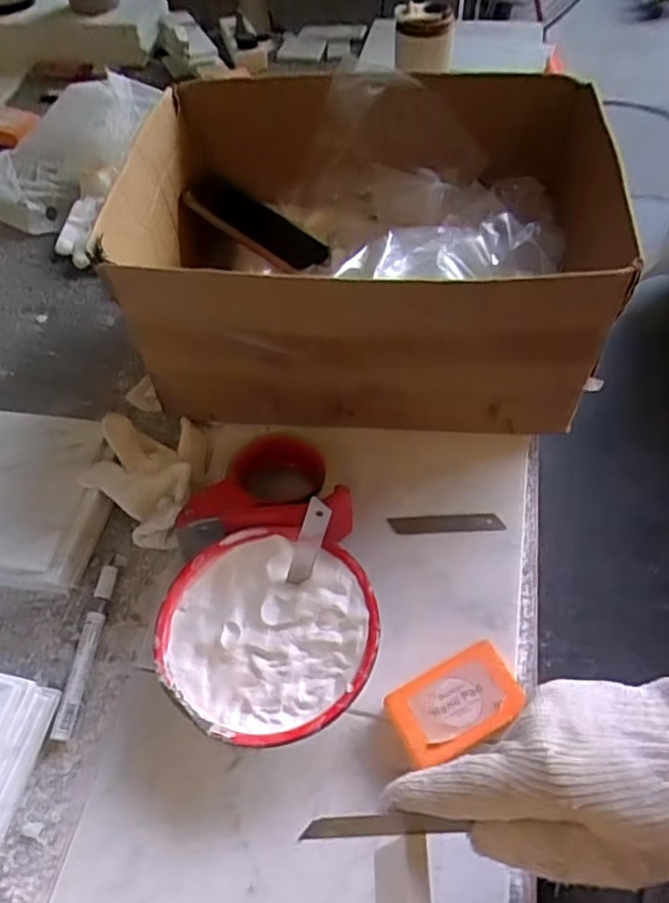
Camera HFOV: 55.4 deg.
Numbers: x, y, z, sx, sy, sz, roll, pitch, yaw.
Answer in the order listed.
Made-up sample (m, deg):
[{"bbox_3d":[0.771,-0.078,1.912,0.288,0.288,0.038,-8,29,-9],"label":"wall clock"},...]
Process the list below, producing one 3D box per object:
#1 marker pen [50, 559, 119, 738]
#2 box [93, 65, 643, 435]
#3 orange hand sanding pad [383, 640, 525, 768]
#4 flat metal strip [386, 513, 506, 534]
[{"bbox_3d":[-0.206,0.158,0.533,0.018,0.017,0.151,3,53,5],"label":"marker pen"},{"bbox_3d":[0.036,-0.188,0.630,0.431,0.217,0.312,-1,58,4],"label":"box"},{"bbox_3d":[0.088,0.188,0.470,0.092,0.029,0.056,-24,55,-15],"label":"orange hand sanding pad"},{"bbox_3d":[0.100,0.065,0.574,0.099,0.004,0.016,-3,62,4],"label":"flat metal strip"}]

